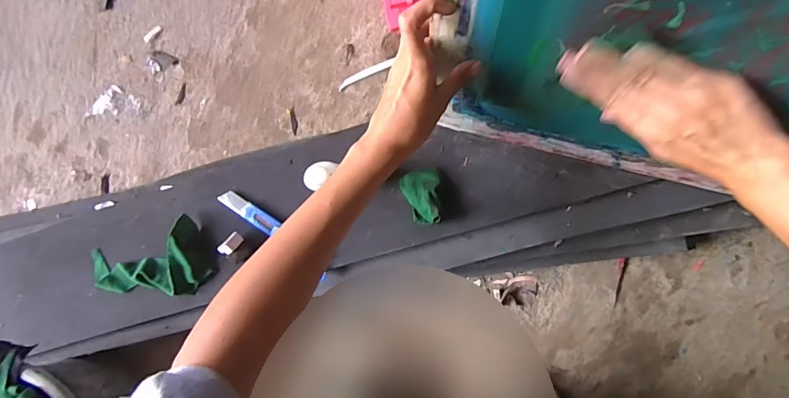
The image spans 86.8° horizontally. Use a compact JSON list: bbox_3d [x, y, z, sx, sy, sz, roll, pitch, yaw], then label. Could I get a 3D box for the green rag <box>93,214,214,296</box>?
[{"bbox_3d":[-0.315,0.090,0.533,0.154,0.032,0.090,-21,88,9],"label":"green rag"}]

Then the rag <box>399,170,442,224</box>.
[{"bbox_3d":[0.034,-0.003,0.476,0.045,0.033,0.063,-20,88,9],"label":"rag"}]

